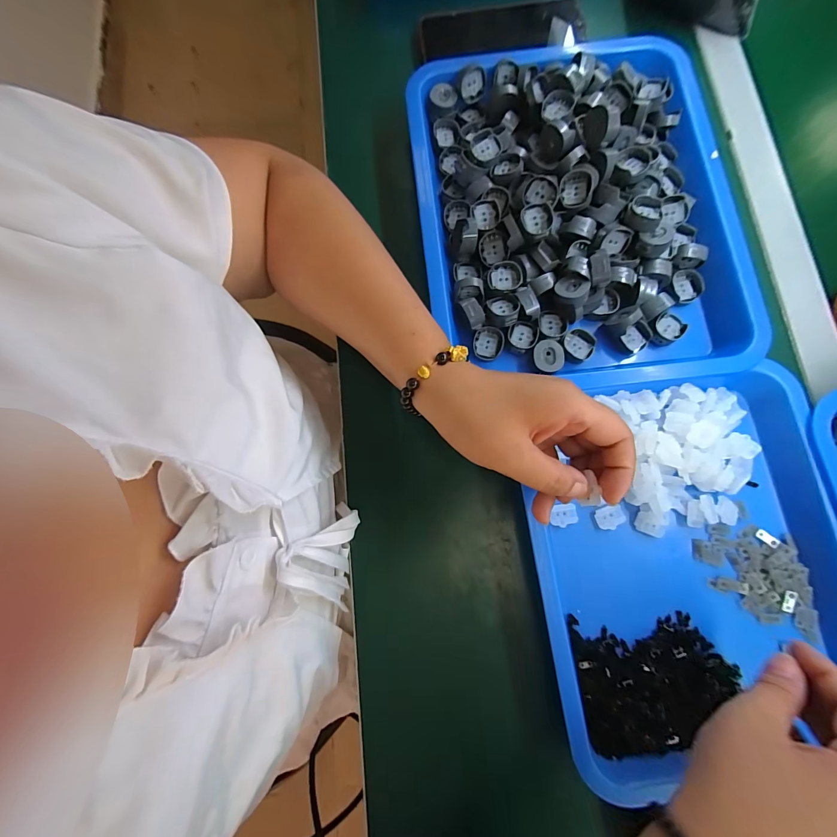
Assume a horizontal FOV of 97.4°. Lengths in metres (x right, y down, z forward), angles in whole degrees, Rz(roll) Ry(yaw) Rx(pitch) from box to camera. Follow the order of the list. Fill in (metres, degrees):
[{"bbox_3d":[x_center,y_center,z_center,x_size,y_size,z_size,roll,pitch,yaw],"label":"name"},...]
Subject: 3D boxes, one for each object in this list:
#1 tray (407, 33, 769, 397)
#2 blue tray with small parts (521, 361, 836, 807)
[{"bbox_3d":[0.137,-0.185,0.316,0.268,0.044,0.322,-7,79,-1],"label":"tray"},{"bbox_3d":[0.199,0.103,0.274,0.219,0.030,0.260,-7,79,-1],"label":"blue tray with small parts"}]

